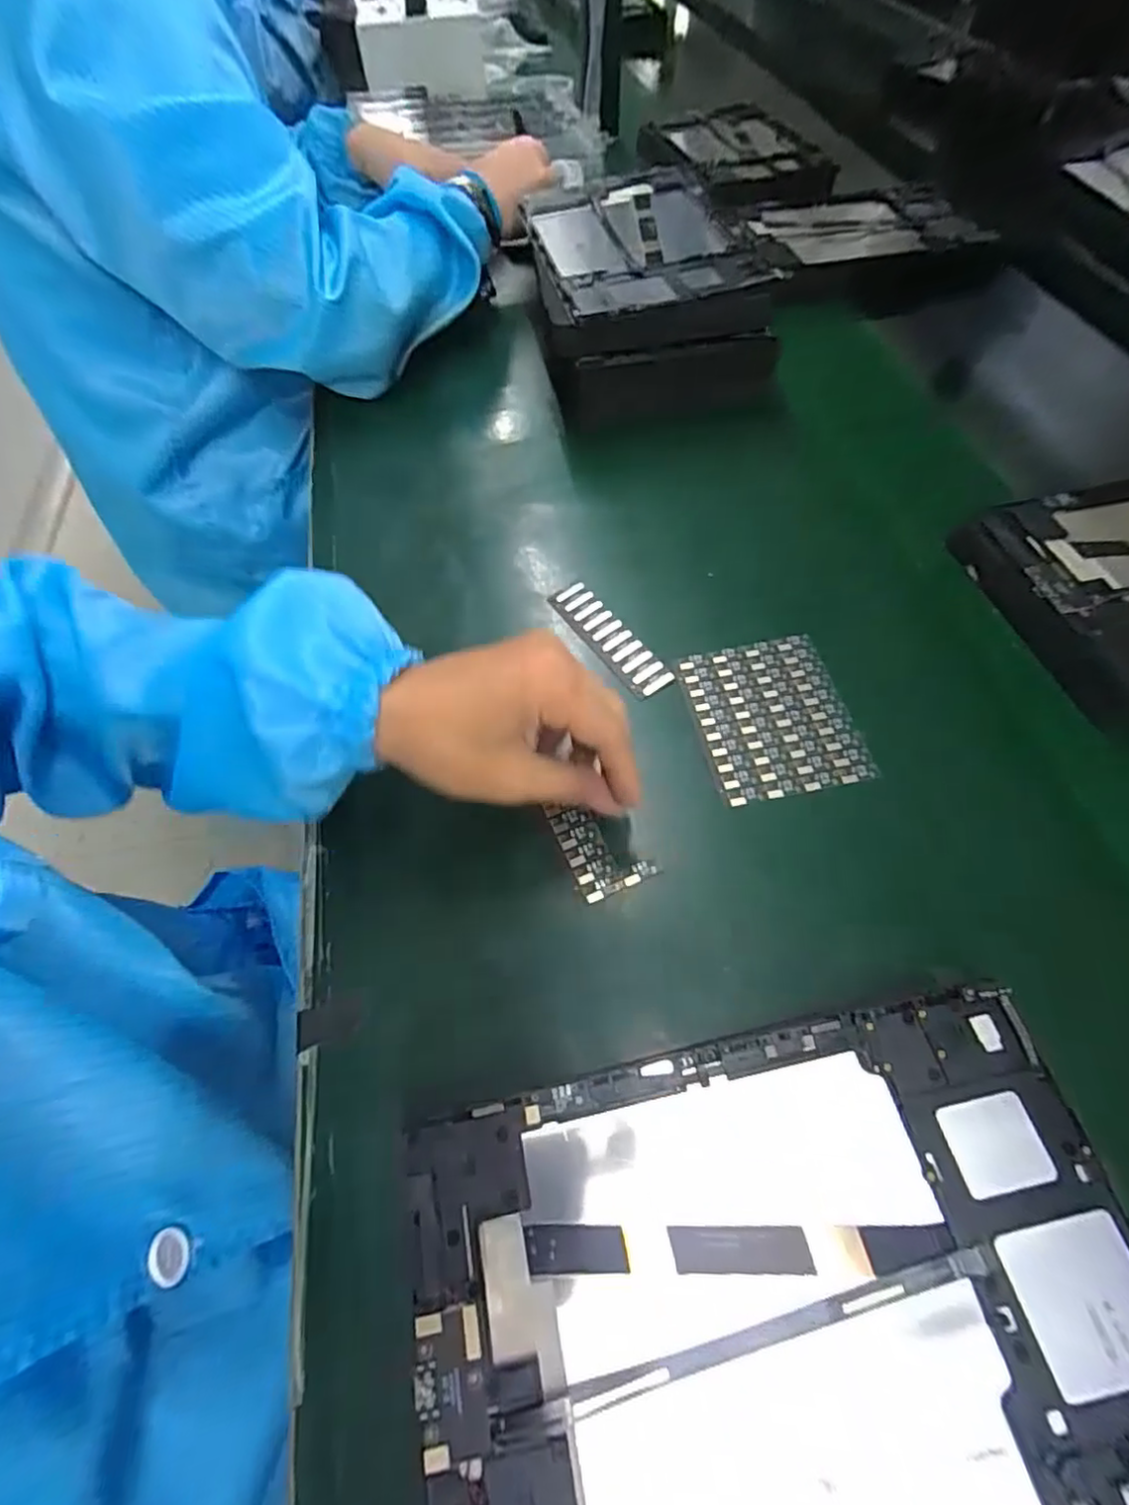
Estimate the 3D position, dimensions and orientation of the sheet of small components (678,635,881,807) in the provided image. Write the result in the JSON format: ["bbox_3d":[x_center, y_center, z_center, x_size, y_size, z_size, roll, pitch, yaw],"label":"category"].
[{"bbox_3d":[0.114,-0.020,0.350,0.082,0.004,0.096,-10,59,-2],"label":"sheet of small components"}]

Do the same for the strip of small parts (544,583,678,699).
[{"bbox_3d":[0.027,-0.069,0.383,0.024,0.009,0.096,-31,63,-16],"label":"strip of small parts"}]

